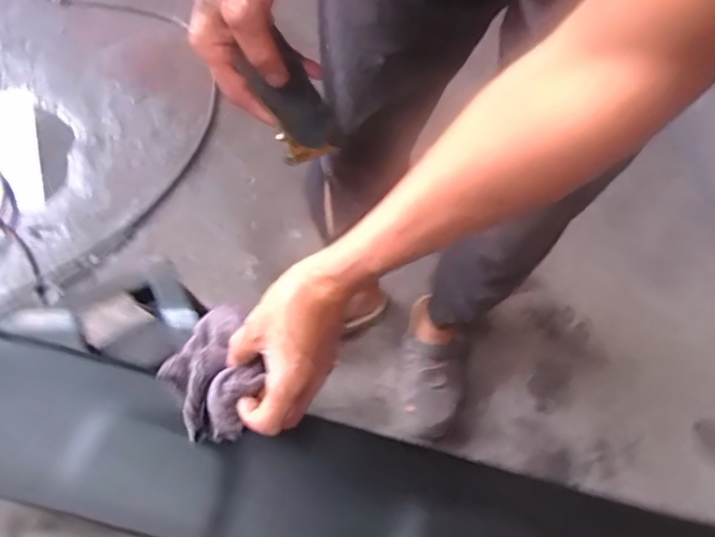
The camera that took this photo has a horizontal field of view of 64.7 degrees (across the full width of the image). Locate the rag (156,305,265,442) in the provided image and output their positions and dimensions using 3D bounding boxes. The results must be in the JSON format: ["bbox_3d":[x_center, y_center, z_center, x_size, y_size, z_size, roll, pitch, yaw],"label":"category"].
[{"bbox_3d":[-0.127,0.089,0.491,0.078,0.032,0.108,-19,64,-12],"label":"rag"}]

